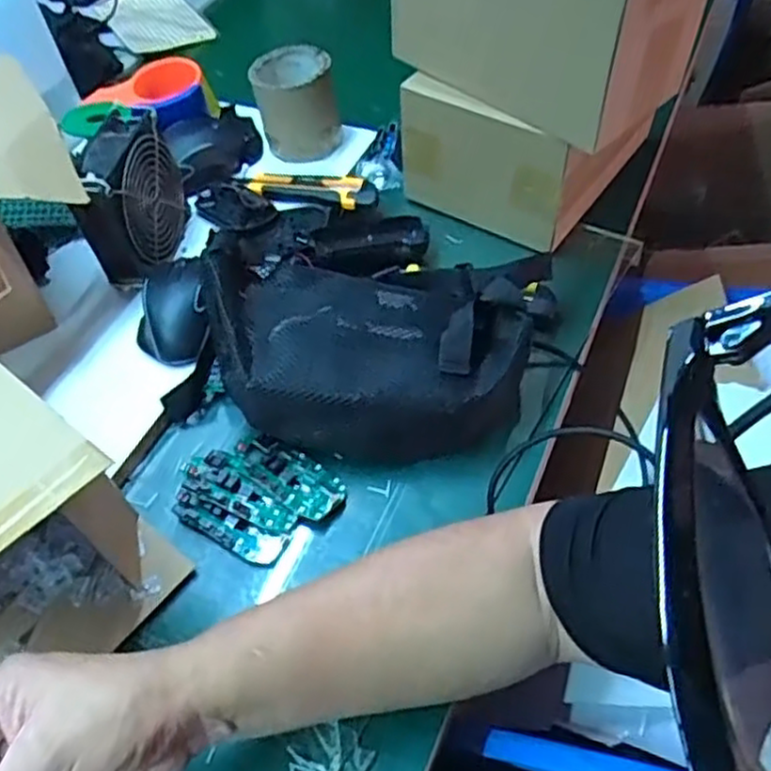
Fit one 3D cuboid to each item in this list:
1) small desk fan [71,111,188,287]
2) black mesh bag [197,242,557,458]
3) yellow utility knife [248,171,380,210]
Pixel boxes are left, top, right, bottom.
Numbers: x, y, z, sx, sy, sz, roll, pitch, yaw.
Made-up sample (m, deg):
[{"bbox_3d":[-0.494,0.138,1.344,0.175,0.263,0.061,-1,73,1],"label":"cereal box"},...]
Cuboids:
[{"bbox_3d":[-0.231,-0.173,0.665,0.055,0.110,0.132,3,54,5],"label":"small desk fan"},{"bbox_3d":[-0.001,-0.037,0.574,0.268,0.090,0.172,3,54,5],"label":"black mesh bag"},{"bbox_3d":[-0.072,-0.201,0.730,0.137,0.013,0.036,12,55,12],"label":"yellow utility knife"}]

